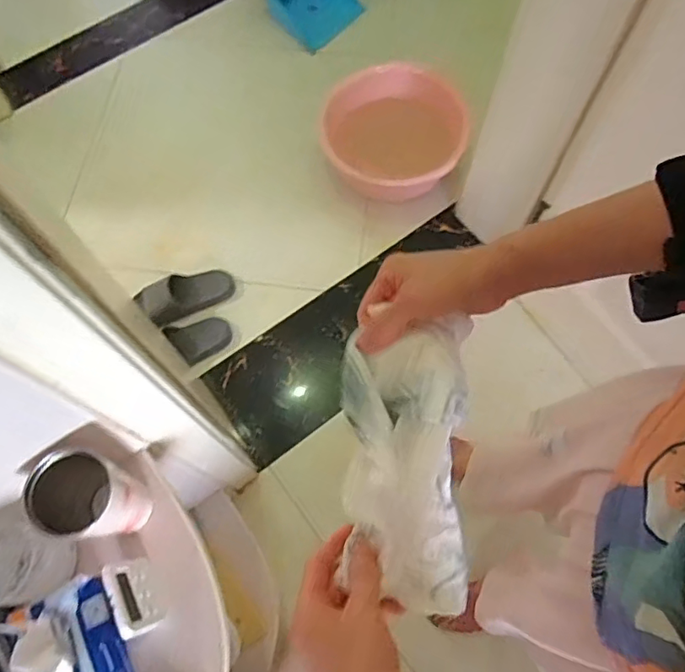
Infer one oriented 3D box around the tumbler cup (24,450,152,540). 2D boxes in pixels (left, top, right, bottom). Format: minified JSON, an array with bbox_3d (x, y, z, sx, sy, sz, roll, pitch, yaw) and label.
[{"bbox_3d":[-0.266,0.176,0.609,0.075,0.158,0.078,24,70,10],"label":"tumbler cup"}]

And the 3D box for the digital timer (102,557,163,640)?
[{"bbox_3d":[-0.224,0.285,0.615,0.028,0.083,0.075,-24,69,-9],"label":"digital timer"}]

